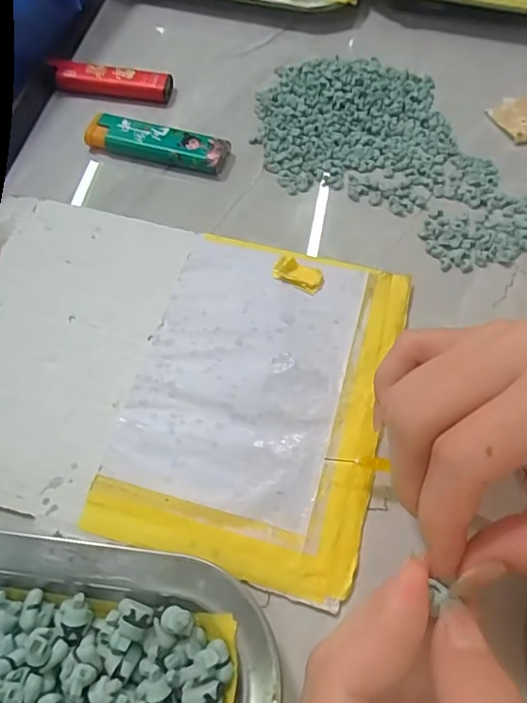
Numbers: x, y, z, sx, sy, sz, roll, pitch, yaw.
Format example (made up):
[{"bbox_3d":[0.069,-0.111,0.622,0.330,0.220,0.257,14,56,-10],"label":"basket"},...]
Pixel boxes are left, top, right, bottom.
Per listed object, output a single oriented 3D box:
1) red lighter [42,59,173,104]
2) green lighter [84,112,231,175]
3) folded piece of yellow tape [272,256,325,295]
[{"bbox_3d":[-0.095,-0.169,0.328,0.075,0.008,0.018,11,63,5],"label":"red lighter"},{"bbox_3d":[-0.061,-0.118,0.303,0.083,0.011,0.022,17,63,8],"label":"green lighter"},{"bbox_3d":[0.017,-0.038,0.257,0.024,0.008,0.012,22,64,10],"label":"folded piece of yellow tape"}]

